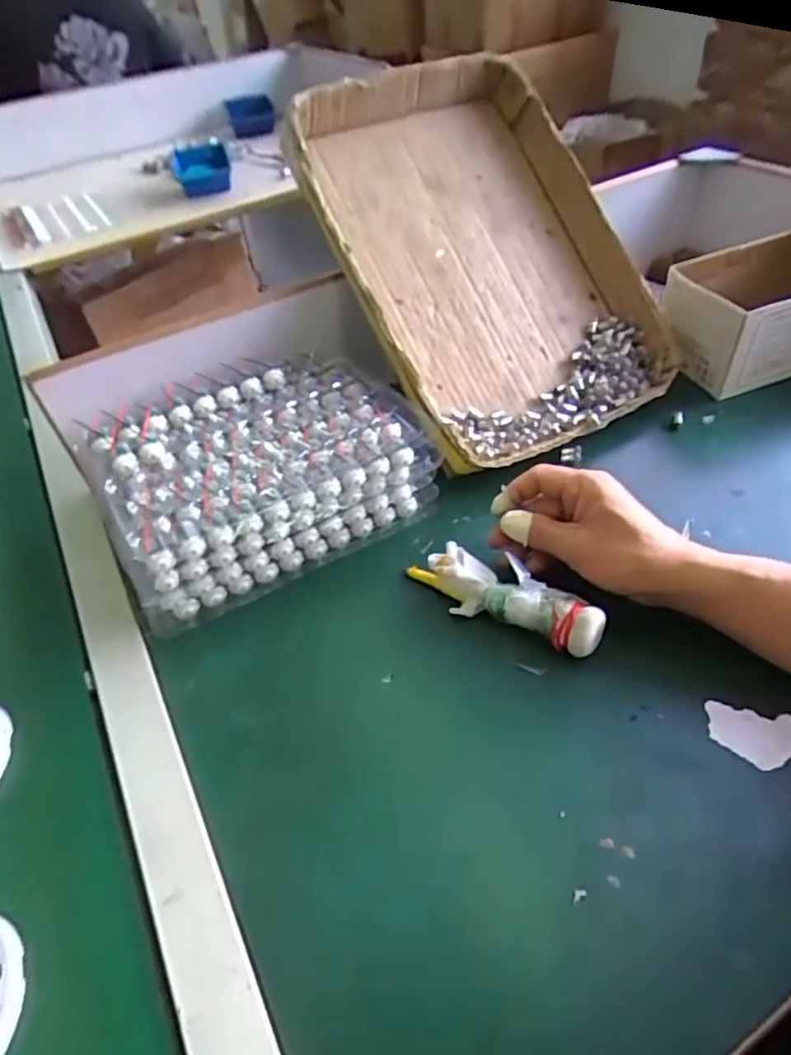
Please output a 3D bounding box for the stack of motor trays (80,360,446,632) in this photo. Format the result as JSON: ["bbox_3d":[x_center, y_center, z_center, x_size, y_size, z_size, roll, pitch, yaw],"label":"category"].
[{"bbox_3d":[-0.115,-0.051,0.527,0.260,0.087,0.187,-24,48,-16],"label":"stack of motor trays"}]

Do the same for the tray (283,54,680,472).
[{"bbox_3d":[0.098,-0.268,0.602,0.305,0.078,0.408,-24,86,-21],"label":"tray"}]

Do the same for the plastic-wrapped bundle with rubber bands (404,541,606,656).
[{"bbox_3d":[0.079,0.049,0.449,0.148,0.036,0.041,27,54,29],"label":"plastic-wrapped bundle with rubber bands"}]

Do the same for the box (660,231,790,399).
[{"bbox_3d":[0.390,-0.235,0.639,0.206,0.087,0.129,-19,46,-12],"label":"box"}]

